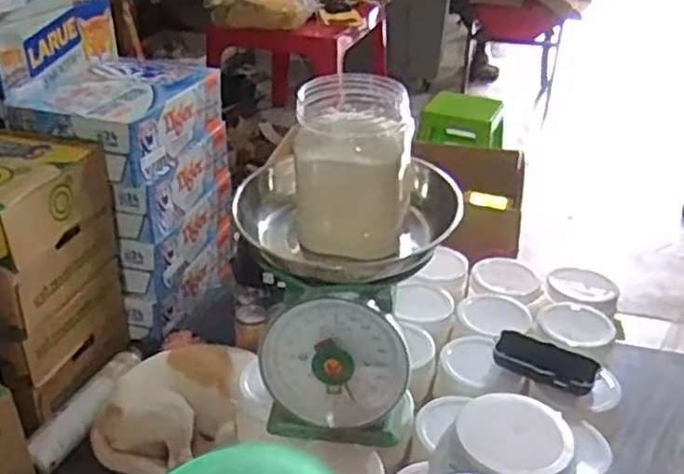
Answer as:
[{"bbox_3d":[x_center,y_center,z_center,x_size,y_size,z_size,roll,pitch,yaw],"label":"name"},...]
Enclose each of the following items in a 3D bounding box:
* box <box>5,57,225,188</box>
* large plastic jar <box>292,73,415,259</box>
[{"bbox_3d":[-0.417,-0.240,1.375,0.243,0.121,0.357,11,31,15],"label":"box"},{"bbox_3d":[0.011,-0.064,0.605,0.093,0.134,0.093,6,30,7],"label":"large plastic jar"}]

